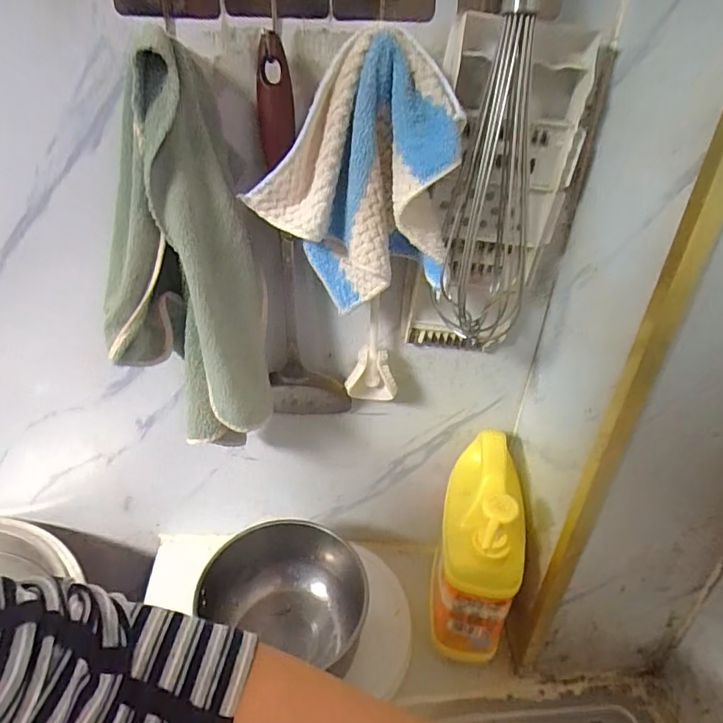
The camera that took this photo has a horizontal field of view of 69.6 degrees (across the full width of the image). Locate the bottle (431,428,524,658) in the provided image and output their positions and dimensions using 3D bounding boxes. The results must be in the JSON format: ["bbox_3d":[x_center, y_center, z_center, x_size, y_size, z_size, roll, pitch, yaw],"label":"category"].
[{"bbox_3d":[0.114,0.187,0.516,0.070,0.250,0.134,6,36,7],"label":"bottle"}]

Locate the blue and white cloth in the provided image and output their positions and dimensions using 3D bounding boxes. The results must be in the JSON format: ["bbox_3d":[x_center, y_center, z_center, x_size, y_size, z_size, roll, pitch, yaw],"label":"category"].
[{"bbox_3d":[-0.004,-0.122,0.368,0.136,0.169,0.064,8,36,10],"label":"blue and white cloth"}]

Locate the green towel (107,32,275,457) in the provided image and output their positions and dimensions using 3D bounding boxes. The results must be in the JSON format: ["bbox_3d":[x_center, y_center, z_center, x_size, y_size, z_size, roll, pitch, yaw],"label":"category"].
[{"bbox_3d":[-0.131,-0.072,0.388,0.101,0.270,0.080,6,36,7],"label":"green towel"}]

